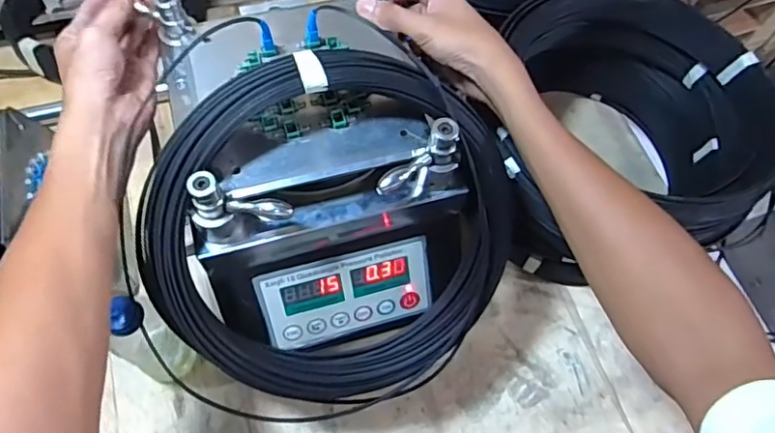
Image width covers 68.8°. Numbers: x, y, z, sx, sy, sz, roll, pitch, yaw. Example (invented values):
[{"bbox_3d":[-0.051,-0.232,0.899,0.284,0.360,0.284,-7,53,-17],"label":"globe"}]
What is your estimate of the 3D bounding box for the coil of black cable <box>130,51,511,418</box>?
[{"bbox_3d":[-0.038,0.016,0.455,0.283,0.050,0.282,-5,112,-14],"label":"coil of black cable"}]

